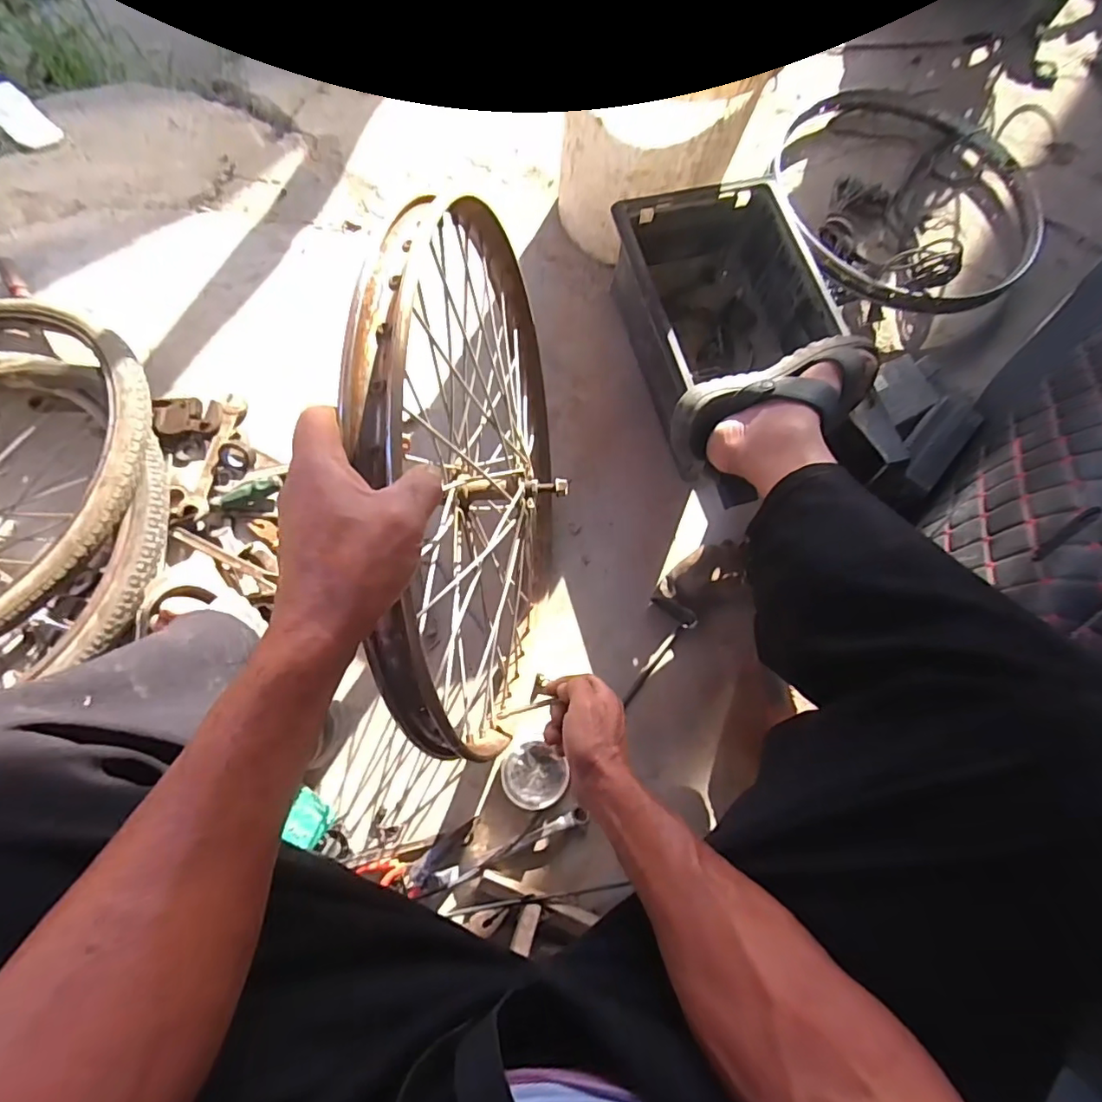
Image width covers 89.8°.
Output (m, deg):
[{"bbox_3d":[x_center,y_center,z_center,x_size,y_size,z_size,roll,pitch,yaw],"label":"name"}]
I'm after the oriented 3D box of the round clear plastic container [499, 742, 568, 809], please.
[{"bbox_3d":[-0.020,0.271,0.669,0.077,0.023,0.074,10,74,-4],"label":"round clear plastic container"}]

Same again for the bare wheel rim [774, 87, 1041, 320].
[{"bbox_3d":[0.639,-0.634,0.989,0.475,0.046,0.455,2,75,-6],"label":"bare wheel rim"}]

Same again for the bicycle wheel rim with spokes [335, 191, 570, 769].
[{"bbox_3d":[-0.059,-0.062,0.557,0.126,0.493,0.493,3,70,-1],"label":"bicycle wheel rim with spokes"}]

